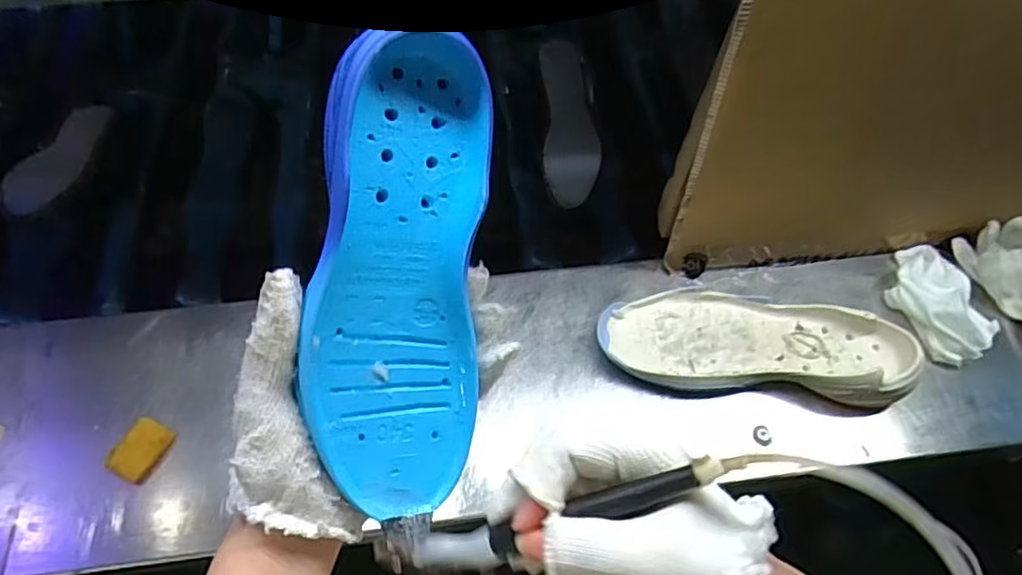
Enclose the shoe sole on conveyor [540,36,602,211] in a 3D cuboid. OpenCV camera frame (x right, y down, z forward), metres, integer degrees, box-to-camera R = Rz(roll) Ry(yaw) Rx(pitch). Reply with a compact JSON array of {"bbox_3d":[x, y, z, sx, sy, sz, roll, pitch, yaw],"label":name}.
[{"bbox_3d":[0.071,-0.205,0.778,0.067,0.012,0.207,-4,81,-2],"label":"shoe sole on conveyor"}]

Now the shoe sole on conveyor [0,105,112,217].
[{"bbox_3d":[-0.500,-0.147,0.699,0.054,0.008,0.192,14,43,-16],"label":"shoe sole on conveyor"}]

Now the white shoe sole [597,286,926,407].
[{"bbox_3d":[0.223,0.051,0.587,0.278,0.043,0.102,5,57,3],"label":"white shoe sole"}]

